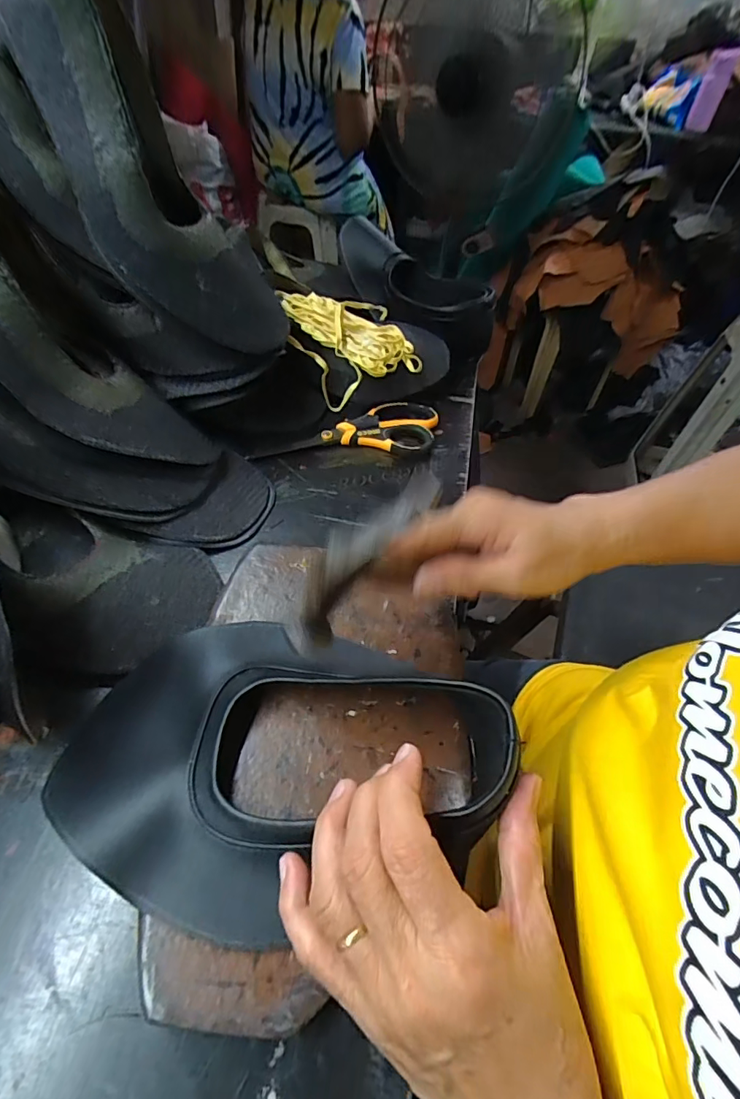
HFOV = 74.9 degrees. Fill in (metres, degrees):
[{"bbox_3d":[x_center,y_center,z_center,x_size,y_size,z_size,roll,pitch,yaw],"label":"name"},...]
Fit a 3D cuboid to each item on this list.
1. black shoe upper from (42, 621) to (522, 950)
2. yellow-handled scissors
[{"bbox_3d":[-0.051,0.101,0.253,0.228,0.068,0.159,12,52,7],"label":"black shoe upper"},{"bbox_3d":[-0.023,-0.124,0.501,0.192,0.007,0.075,-6,51,-10],"label":"yellow-handled scissors"}]

